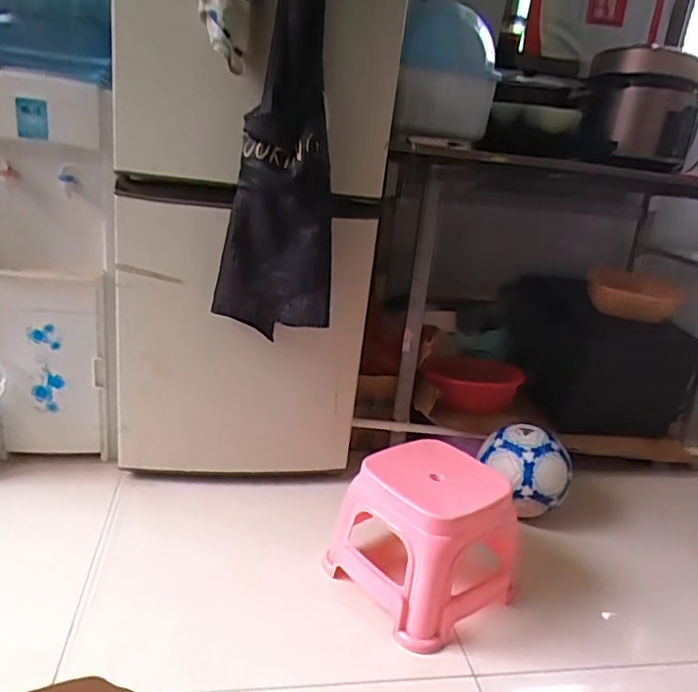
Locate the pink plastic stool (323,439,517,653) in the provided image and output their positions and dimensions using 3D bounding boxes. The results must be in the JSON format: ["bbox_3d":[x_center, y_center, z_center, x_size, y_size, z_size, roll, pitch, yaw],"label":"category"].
[{"bbox_3d":[0.136,0.333,1.060,0.241,0.227,0.266,-11,26,-41],"label":"pink plastic stool"}]

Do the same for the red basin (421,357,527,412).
[{"bbox_3d":[0.315,0.090,1.509,0.245,0.084,0.248,6,20,-2],"label":"red basin"}]

